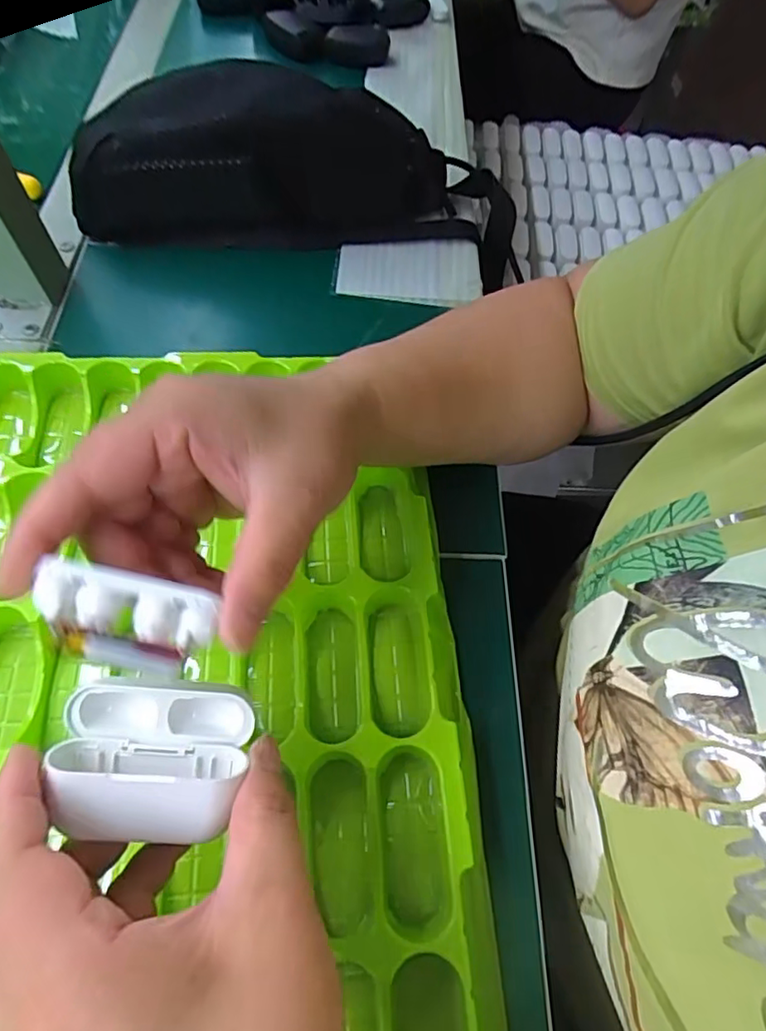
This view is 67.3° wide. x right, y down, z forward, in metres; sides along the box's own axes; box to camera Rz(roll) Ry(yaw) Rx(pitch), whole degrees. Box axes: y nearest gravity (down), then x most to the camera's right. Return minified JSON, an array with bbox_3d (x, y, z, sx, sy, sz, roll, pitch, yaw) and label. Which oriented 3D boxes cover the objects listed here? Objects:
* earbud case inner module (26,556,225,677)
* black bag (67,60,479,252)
[{"bbox_3d":[-0.085,0.034,0.191,0.055,0.018,0.028,14,73,-11],"label":"earbud case inner module"},{"bbox_3d":[-0.083,-0.288,0.456,0.301,0.081,0.134,-7,62,-8],"label":"black bag"}]

